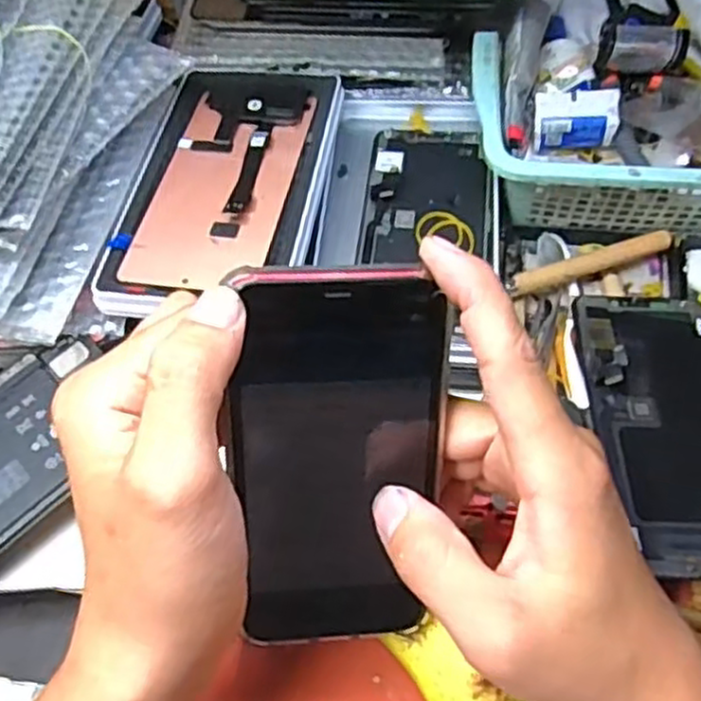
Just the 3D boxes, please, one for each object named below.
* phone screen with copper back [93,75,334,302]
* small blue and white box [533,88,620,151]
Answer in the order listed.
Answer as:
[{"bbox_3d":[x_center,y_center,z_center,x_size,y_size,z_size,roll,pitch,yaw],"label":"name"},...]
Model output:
[{"bbox_3d":[-0.067,-0.097,0.414,0.096,0.006,0.173,6,58,8],"label":"phone screen with copper back"},{"bbox_3d":[0.133,-0.135,0.444,0.047,0.033,0.021,7,58,8],"label":"small blue and white box"}]

